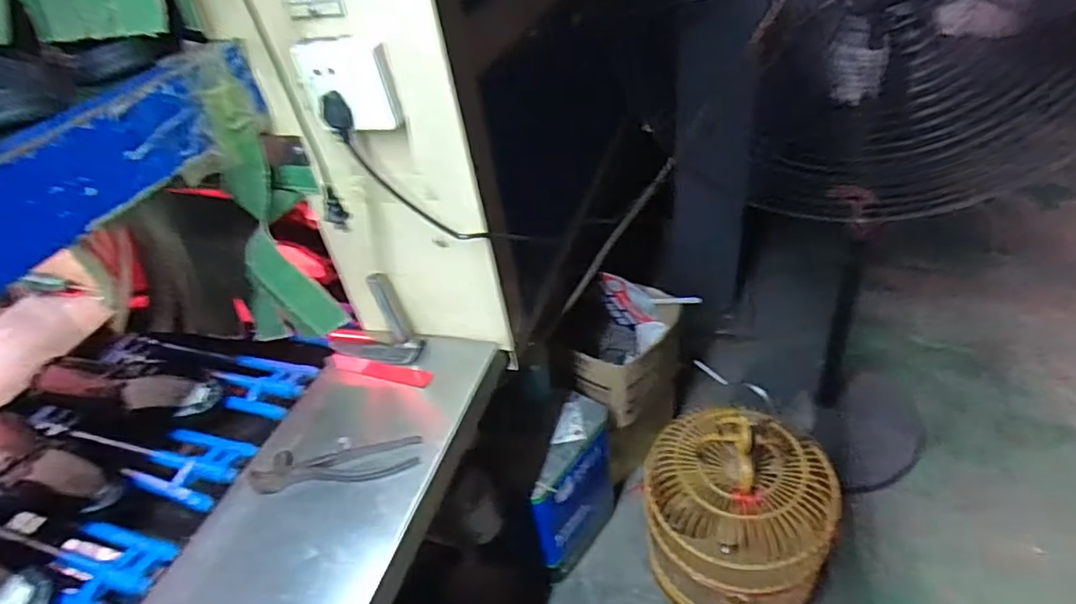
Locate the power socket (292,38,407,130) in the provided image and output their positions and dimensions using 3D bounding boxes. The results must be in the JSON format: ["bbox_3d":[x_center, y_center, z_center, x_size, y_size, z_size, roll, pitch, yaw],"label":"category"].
[{"bbox_3d":[-0.189,-0.217,0.590,0.094,0.083,0.022,-2,41,9],"label":"power socket"}]

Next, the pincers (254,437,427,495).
[{"bbox_3d":[-0.233,0.186,0.686,0.186,0.020,0.056,-9,41,0],"label":"pincers"}]

